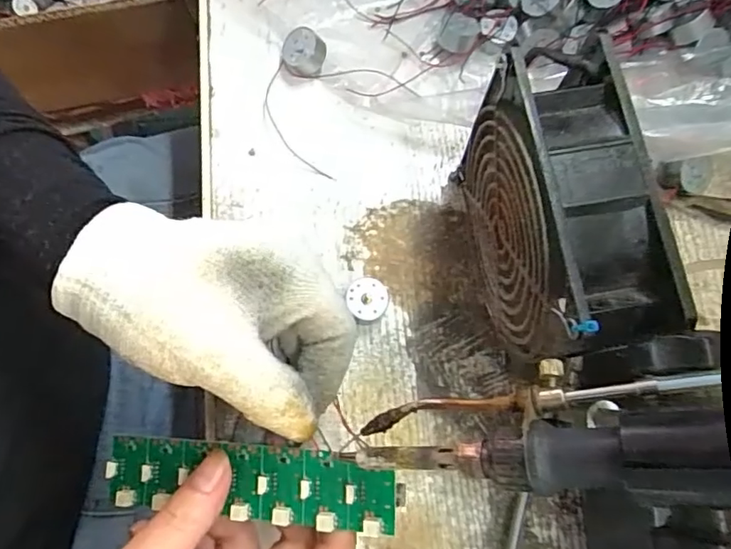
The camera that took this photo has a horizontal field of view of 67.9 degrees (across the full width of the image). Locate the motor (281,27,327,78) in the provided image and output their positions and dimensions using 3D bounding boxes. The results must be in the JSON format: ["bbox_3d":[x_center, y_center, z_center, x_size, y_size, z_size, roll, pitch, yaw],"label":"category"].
[{"bbox_3d":[-0.037,-0.134,0.328,0.024,0.018,0.021,26,77,4],"label":"motor"}]

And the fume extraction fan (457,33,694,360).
[{"bbox_3d":[0.079,-0.022,0.250,0.048,0.114,0.118,-7,77,0],"label":"fume extraction fan"}]

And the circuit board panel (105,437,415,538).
[{"bbox_3d":[-0.053,0.090,0.235,0.138,0.006,0.030,-1,81,16],"label":"circuit board panel"}]

